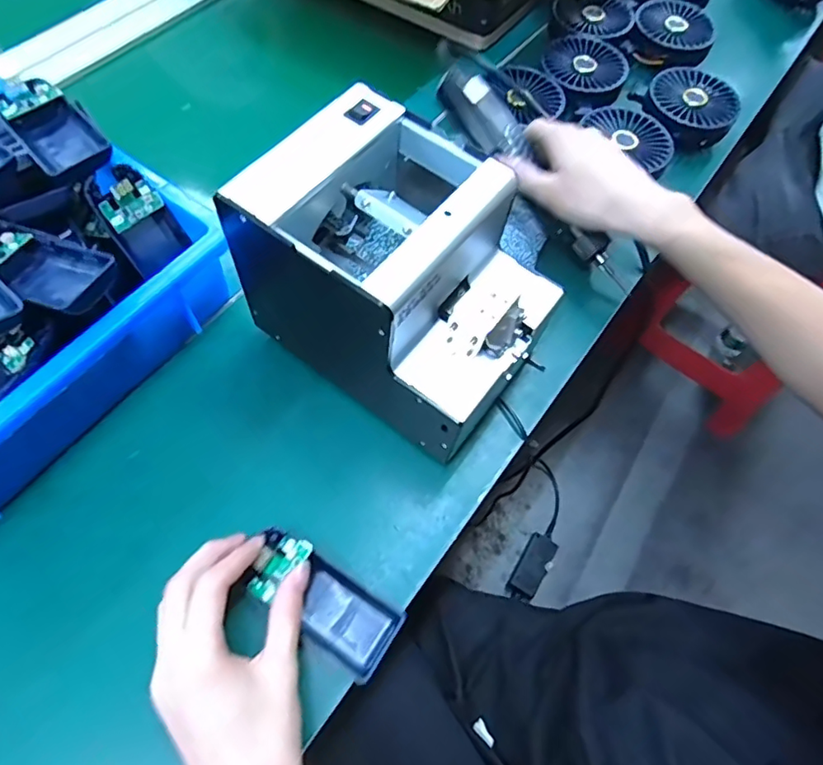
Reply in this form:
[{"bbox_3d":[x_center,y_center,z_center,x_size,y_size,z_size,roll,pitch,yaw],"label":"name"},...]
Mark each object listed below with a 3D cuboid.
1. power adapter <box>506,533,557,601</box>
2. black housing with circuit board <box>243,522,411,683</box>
[{"bbox_3d":[0.232,0.353,1.056,0.054,0.036,0.127,31,65,14],"label":"power adapter"},{"bbox_3d":[-0.054,0.131,0.335,0.097,0.014,0.044,38,66,7],"label":"black housing with circuit board"}]

